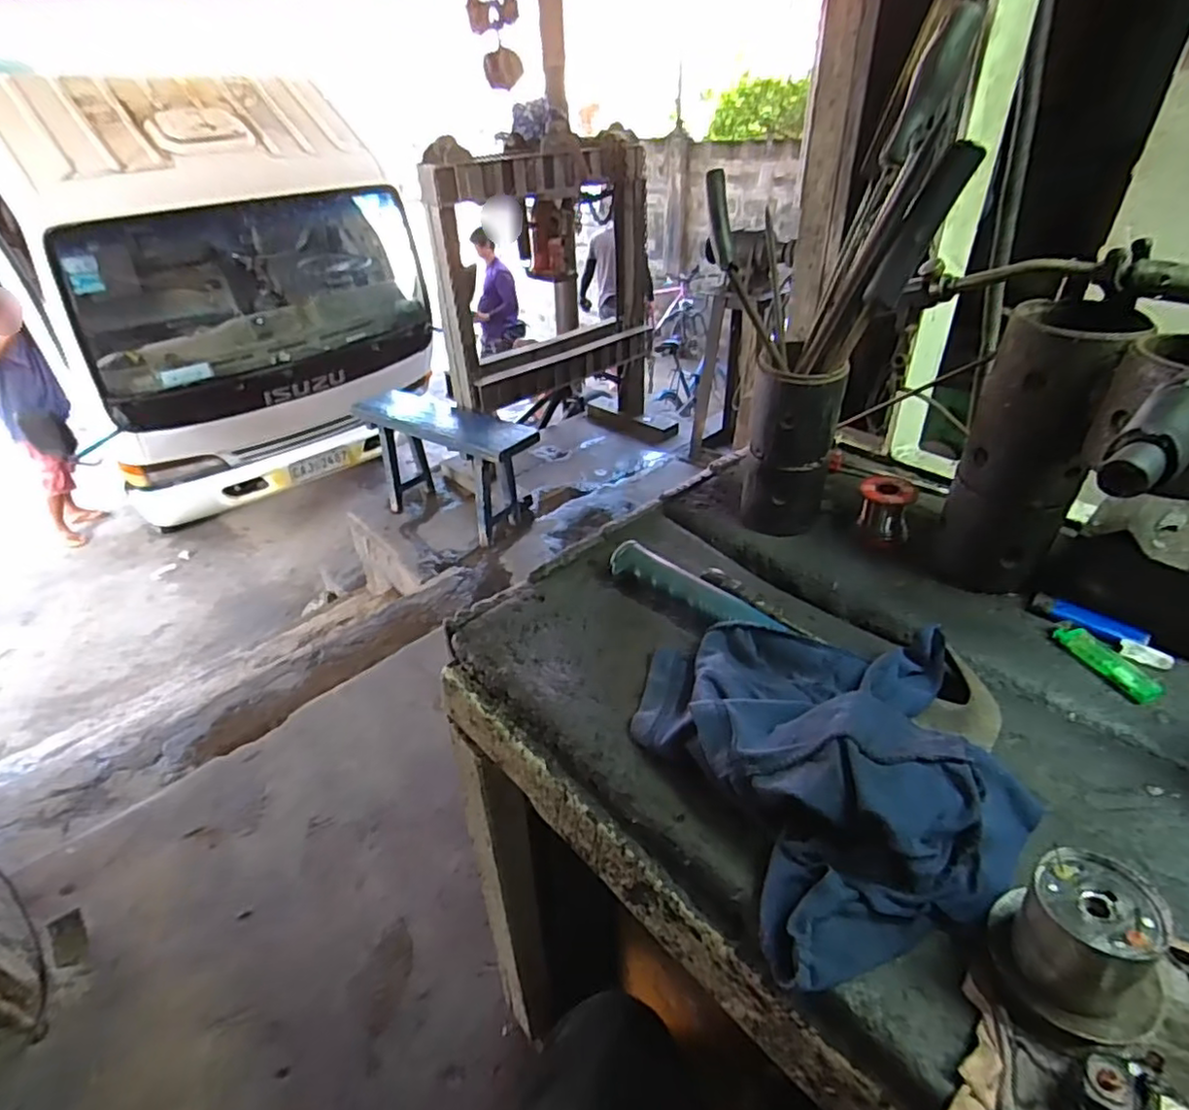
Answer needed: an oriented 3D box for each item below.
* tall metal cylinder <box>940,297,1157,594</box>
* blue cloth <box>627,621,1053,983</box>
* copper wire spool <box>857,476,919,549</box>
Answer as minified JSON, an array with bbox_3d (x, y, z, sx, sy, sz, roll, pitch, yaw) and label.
[{"bbox_3d":[0.364,-0.082,0.532,0.088,0.230,0.097,22,43,30],"label":"tall metal cylinder"},{"bbox_3d":[0.163,0.111,0.429,0.222,0.068,0.244,-15,38,-15],"label":"blue cloth"},{"bbox_3d":[0.292,-0.044,0.632,0.049,0.058,0.041,19,42,28],"label":"copper wire spool"}]

